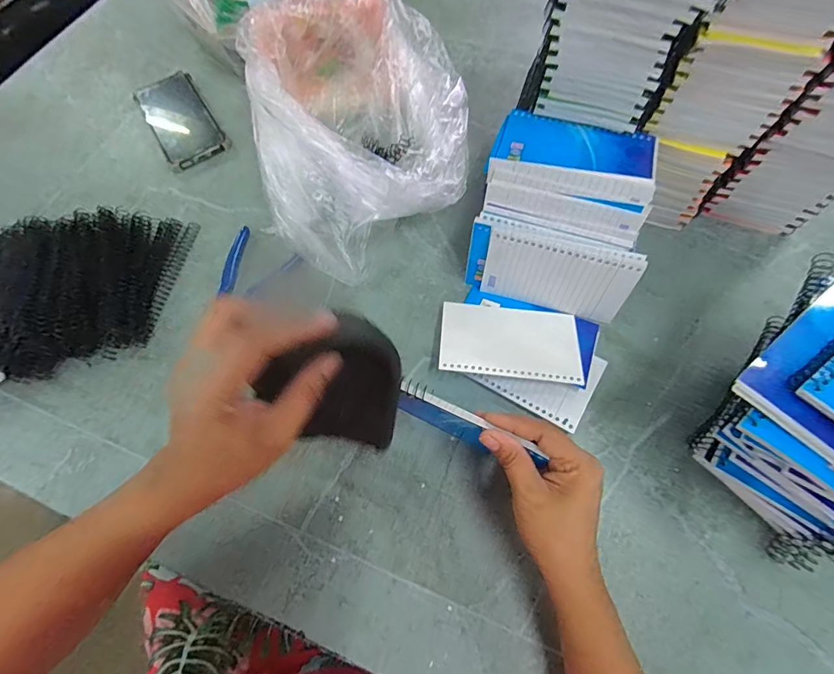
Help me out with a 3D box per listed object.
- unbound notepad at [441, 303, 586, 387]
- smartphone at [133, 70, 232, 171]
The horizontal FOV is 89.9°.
[{"bbox_3d":[0.087,0.004,0.390,0.126,0.004,0.077,7,53,0],"label":"unbound notepad"},{"bbox_3d":[-0.311,-0.288,0.550,0.079,0.007,0.180,-31,70,-10],"label":"smartphone"}]

